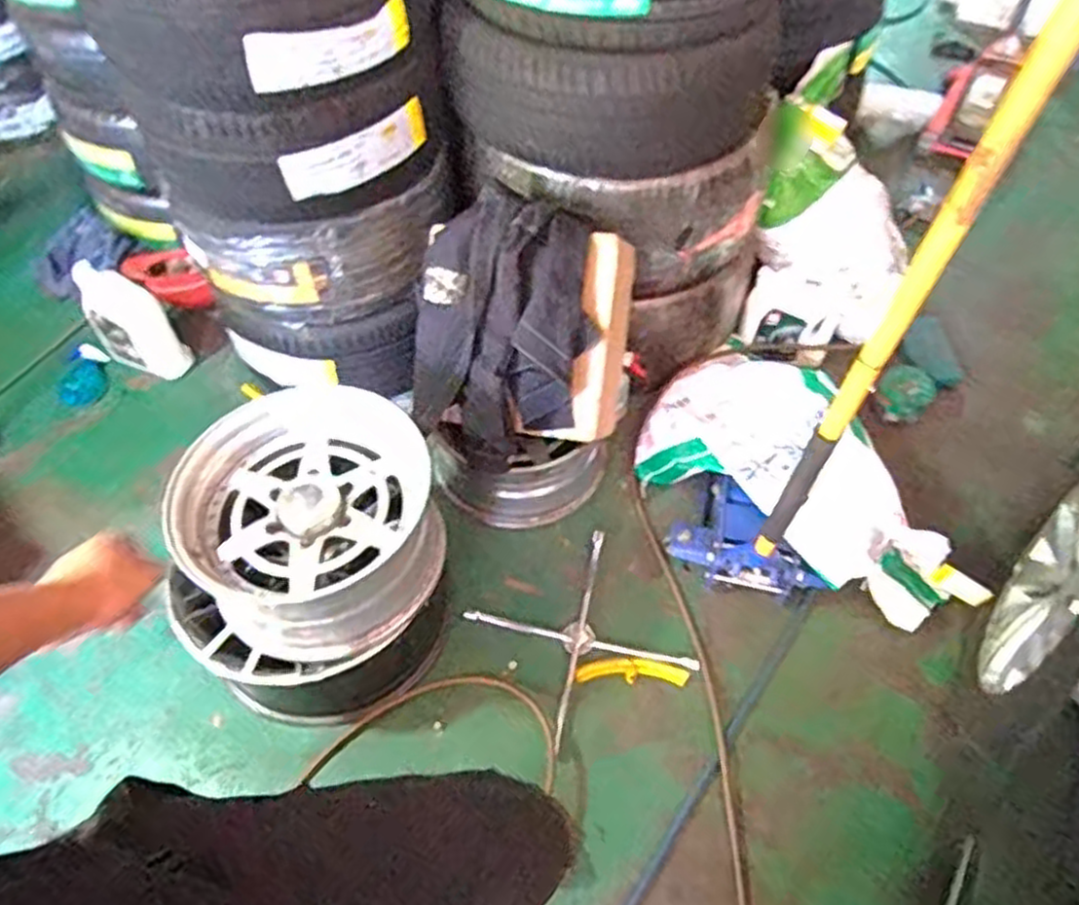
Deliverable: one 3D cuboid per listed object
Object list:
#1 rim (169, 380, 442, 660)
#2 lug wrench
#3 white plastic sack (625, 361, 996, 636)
[{"bbox_3d":[-0.409,0.115,1.407,0.426,0.236,0.462,-5,53,-2],"label":"rim"},{"bbox_3d":[0.079,0.390,1.622,0.373,0.028,0.373,-26,57,-17],"label":"lug wrench"},{"bbox_3d":[0.637,0.028,1.715,0.761,0.270,0.457,34,61,24],"label":"white plastic sack"}]

